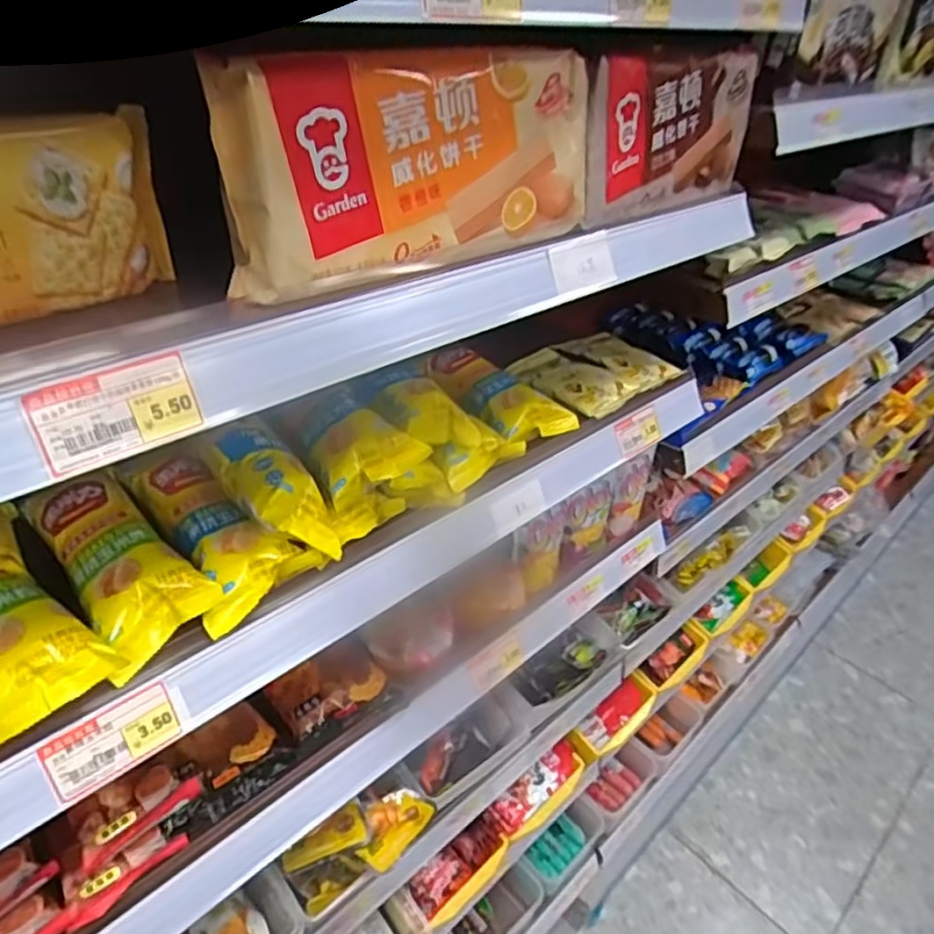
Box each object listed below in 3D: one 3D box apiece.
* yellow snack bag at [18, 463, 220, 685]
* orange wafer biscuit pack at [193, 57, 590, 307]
[{"bbox_3d":[-0.235,0.051,0.462,0.067,0.036,0.189,-23,44,-34],"label":"yellow snack bag"},{"bbox_3d":[-0.021,-0.188,0.426,0.260,0.111,0.032,-25,45,-35],"label":"orange wafer biscuit pack"}]

